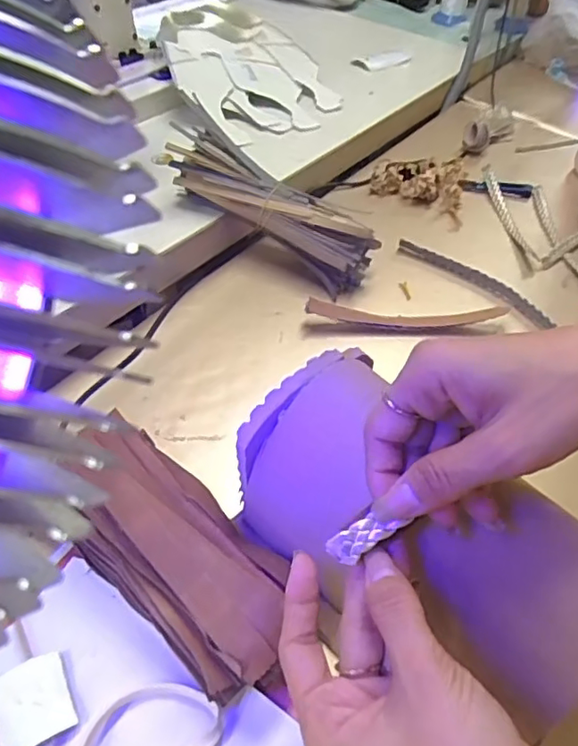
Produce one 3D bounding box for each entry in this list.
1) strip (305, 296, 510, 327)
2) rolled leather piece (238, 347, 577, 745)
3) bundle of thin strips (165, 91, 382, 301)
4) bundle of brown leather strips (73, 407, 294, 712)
[{"bbox_3d":[0.108,-0.054,0.530,0.184,0.020,0.019,2,47,-4],"label":"strip"},{"bbox_3d":[0.071,0.080,0.311,0.201,0.092,0.087,31,52,31],"label":"rolled leather piece"},{"bbox_3d":[-0.009,-0.173,0.571,0.223,0.071,0.091,35,51,1],"label":"bundle of thin strips"},{"bbox_3d":[-0.066,0.105,0.339,0.170,0.053,0.074,35,53,24],"label":"bundle of brown leather strips"}]

